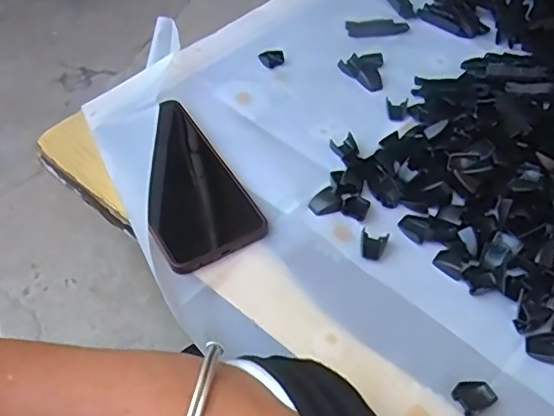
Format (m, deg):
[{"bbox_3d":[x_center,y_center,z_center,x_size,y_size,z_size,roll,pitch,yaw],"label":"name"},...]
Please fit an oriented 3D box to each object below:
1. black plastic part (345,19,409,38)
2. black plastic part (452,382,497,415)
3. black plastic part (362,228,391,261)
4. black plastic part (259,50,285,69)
[{"bbox_3d":[0.105,-0.187,0.612,0.064,0.005,0.024,-6,51,-5],"label":"black plastic part"},{"bbox_3d":[0.119,0.113,0.355,0.023,0.008,0.018,-26,55,-19],"label":"black plastic part"},{"bbox_3d":[0.070,0.026,0.424,0.019,0.004,0.023,10,51,8],"label":"black plastic part"},{"bbox_3d":[-0.005,-0.144,0.572,0.024,0.006,0.018,-6,51,-4],"label":"black plastic part"}]

